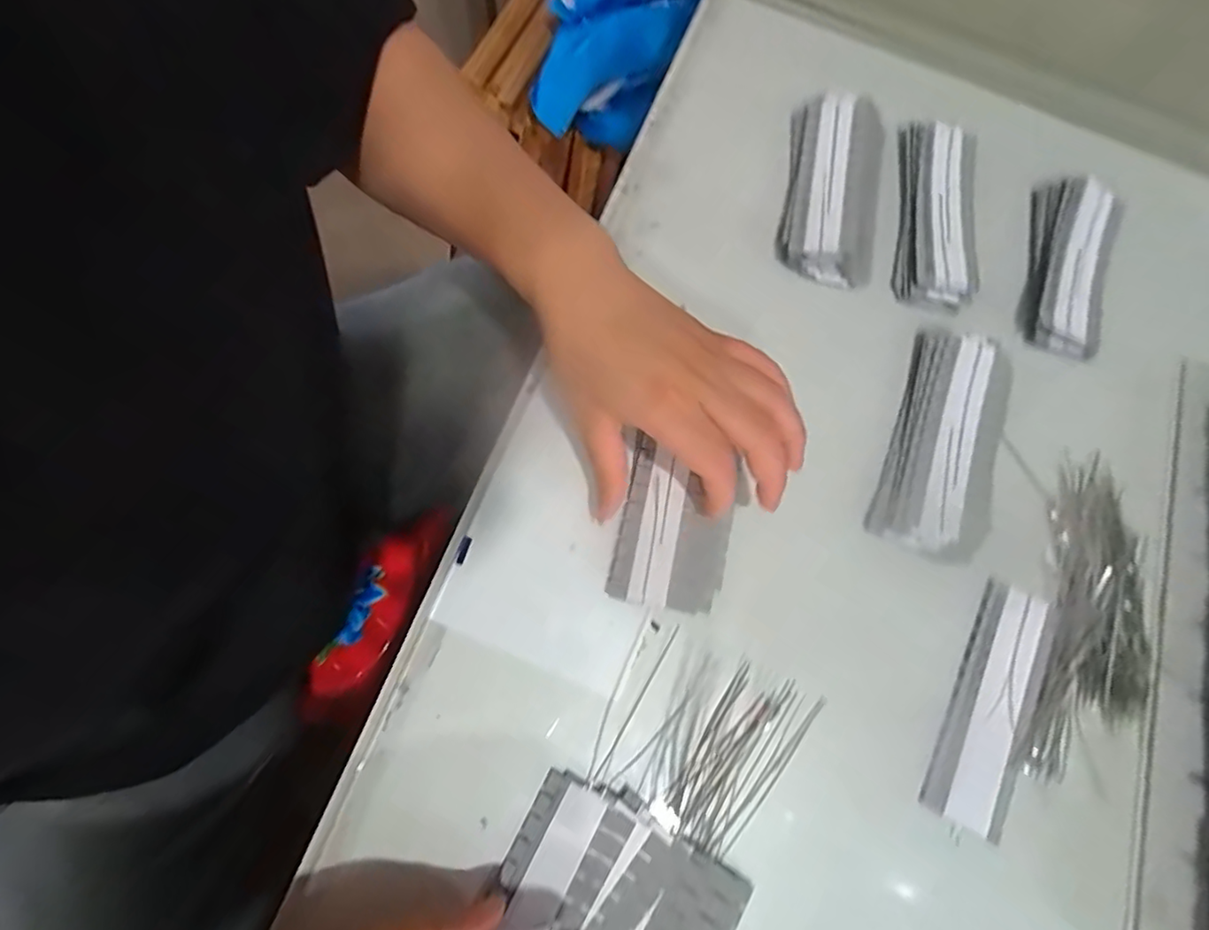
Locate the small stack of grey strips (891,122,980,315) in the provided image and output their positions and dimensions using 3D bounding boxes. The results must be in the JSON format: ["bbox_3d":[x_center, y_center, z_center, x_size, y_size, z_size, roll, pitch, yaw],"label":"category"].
[{"bbox_3d":[0.221,-0.166,0.397,0.048,0.017,0.140,10,72,1],"label":"small stack of grey strips"}]

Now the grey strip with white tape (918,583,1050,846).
[{"bbox_3d":[0.204,0.126,0.313,0.041,0.010,0.122,26,73,6],"label":"grey strip with white tape"}]

